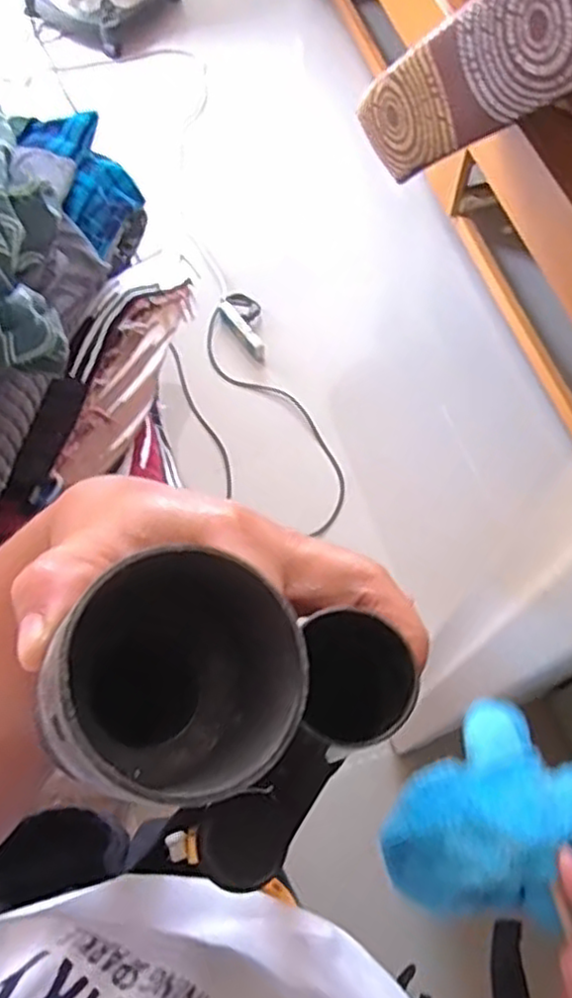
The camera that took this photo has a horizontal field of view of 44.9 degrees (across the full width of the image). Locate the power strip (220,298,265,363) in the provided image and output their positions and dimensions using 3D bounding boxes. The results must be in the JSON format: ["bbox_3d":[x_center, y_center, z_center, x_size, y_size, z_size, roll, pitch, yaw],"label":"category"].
[{"bbox_3d":[-0.091,-0.356,1.466,0.034,0.027,0.150,-34,83,-15],"label":"power strip"}]

